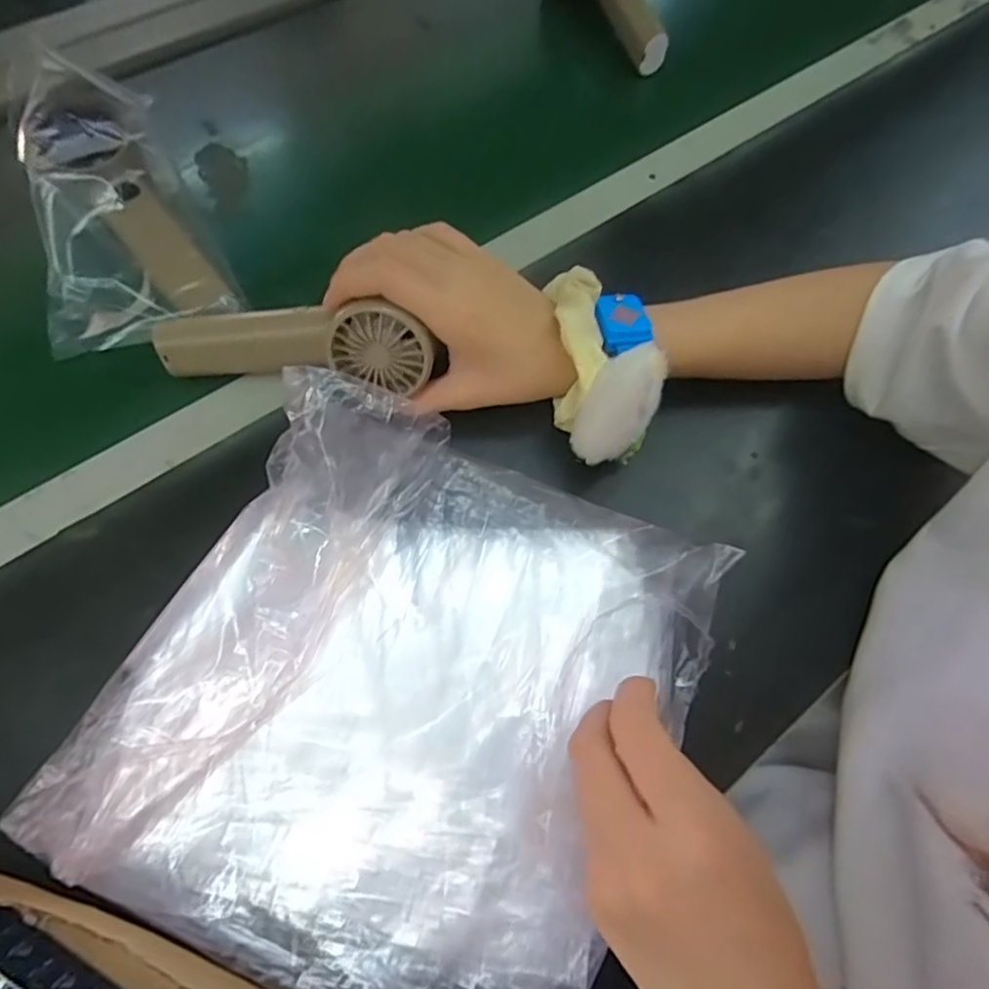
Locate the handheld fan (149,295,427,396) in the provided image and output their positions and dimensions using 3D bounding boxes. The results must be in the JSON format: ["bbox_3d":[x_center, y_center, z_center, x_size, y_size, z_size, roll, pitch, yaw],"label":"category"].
[{"bbox_3d":[-0.107,-0.082,0.329,0.158,0.043,0.027,4,41,16],"label":"handheld fan"}]

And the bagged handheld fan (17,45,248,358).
[{"bbox_3d":[-0.233,-0.172,0.366,0.102,0.048,0.178,-22,92,-14],"label":"bagged handheld fan"}]

